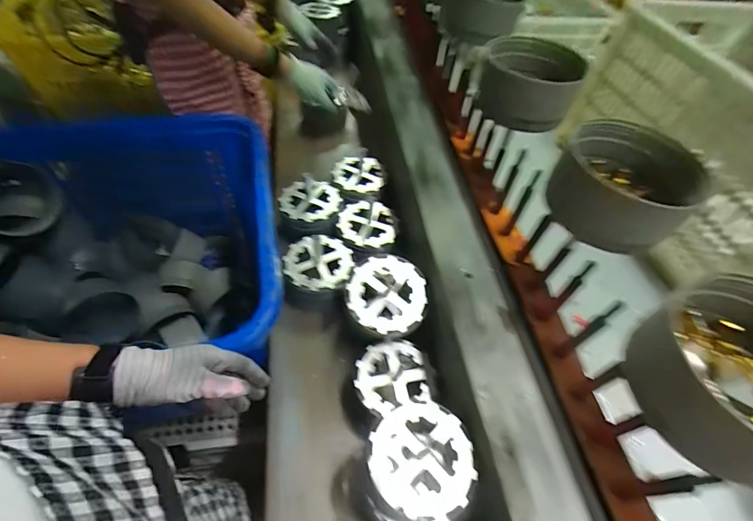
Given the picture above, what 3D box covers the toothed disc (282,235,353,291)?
[{"bbox_3d":[-0.107,0.000,0.705,0.123,0.019,0.123,1,48,-2],"label":"toothed disc"}]

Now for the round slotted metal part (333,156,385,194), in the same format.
[{"bbox_3d":[-0.044,-0.202,0.863,0.110,0.018,0.117,1,48,-2],"label":"round slotted metal part"}]

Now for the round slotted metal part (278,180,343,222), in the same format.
[{"bbox_3d":[-0.142,-0.131,0.802,0.126,0.011,0.115,1,48,-2],"label":"round slotted metal part"}]

